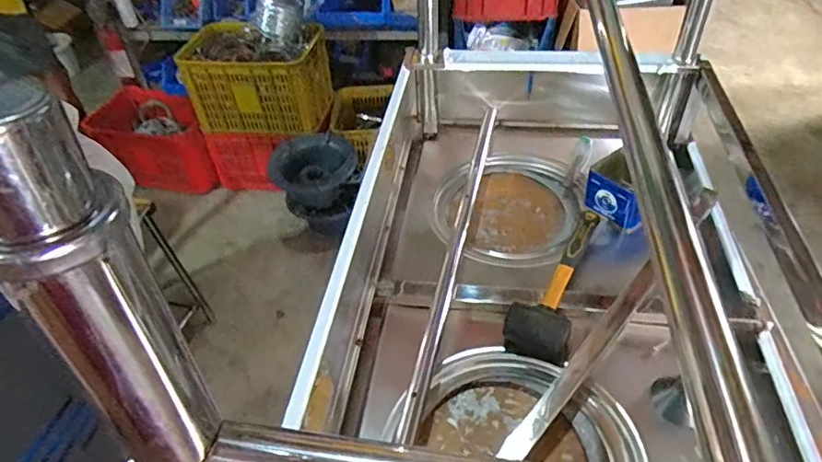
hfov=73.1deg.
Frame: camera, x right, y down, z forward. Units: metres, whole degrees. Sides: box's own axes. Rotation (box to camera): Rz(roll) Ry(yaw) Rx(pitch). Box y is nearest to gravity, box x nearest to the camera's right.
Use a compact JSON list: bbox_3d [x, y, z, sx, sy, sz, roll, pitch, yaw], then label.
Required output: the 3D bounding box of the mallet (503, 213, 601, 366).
[{"bbox_3d":[0.250,0.078,0.960,0.101,0.076,0.326,14,46,19],"label":"mallet"}]

